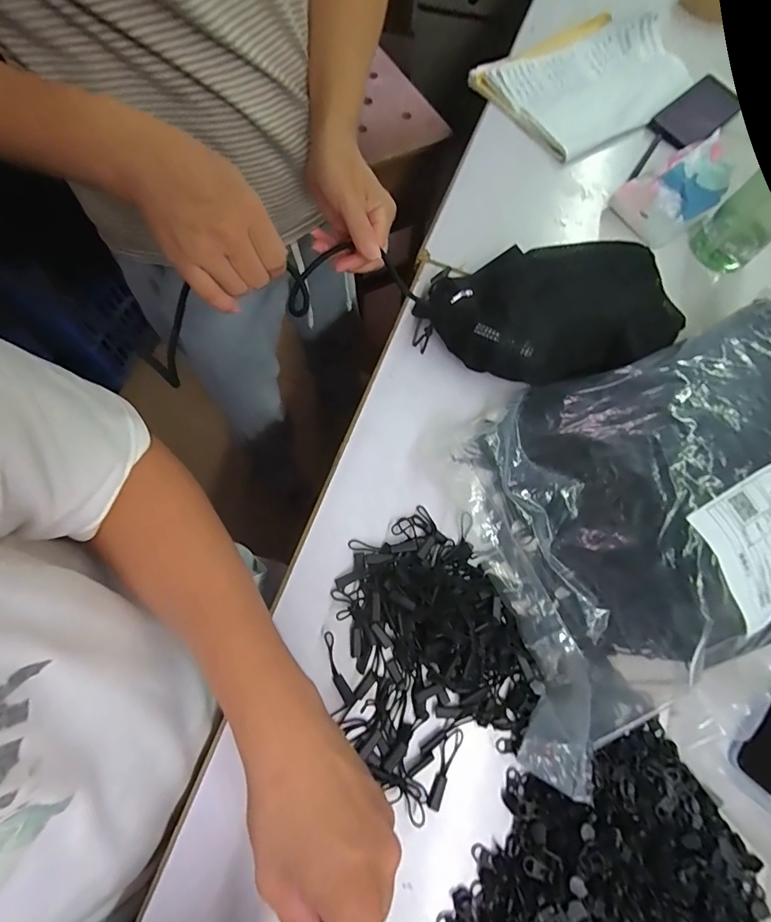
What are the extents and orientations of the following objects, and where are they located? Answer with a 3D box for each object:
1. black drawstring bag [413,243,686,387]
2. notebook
[{"bbox_3d":[0.162,-0.151,0.454,0.249,0.080,0.133,-2,70,-5],"label":"black drawstring bag"},{"bbox_3d":[0.302,-0.571,0.654,0.307,0.029,0.218,-33,73,-13],"label":"notebook"}]

